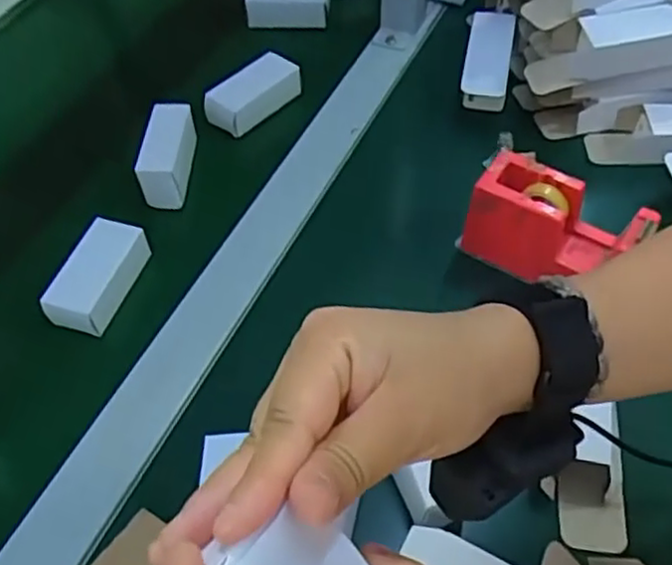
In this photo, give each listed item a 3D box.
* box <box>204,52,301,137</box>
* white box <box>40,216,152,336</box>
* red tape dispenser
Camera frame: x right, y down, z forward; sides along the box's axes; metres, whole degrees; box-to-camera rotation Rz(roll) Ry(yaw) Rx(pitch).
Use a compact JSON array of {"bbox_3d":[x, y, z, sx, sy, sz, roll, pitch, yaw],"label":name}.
[{"bbox_3d":[-0.080,-0.187,0.688,0.094,0.039,0.039,-37,61,-24],"label":"box"},{"bbox_3d":[-0.188,-0.006,0.559,0.048,0.030,0.091,16,55,12],"label":"white box"},{"bbox_3d":[0.168,-0.038,0.538,0.127,0.076,0.054,28,58,20],"label":"red tape dispenser"}]

